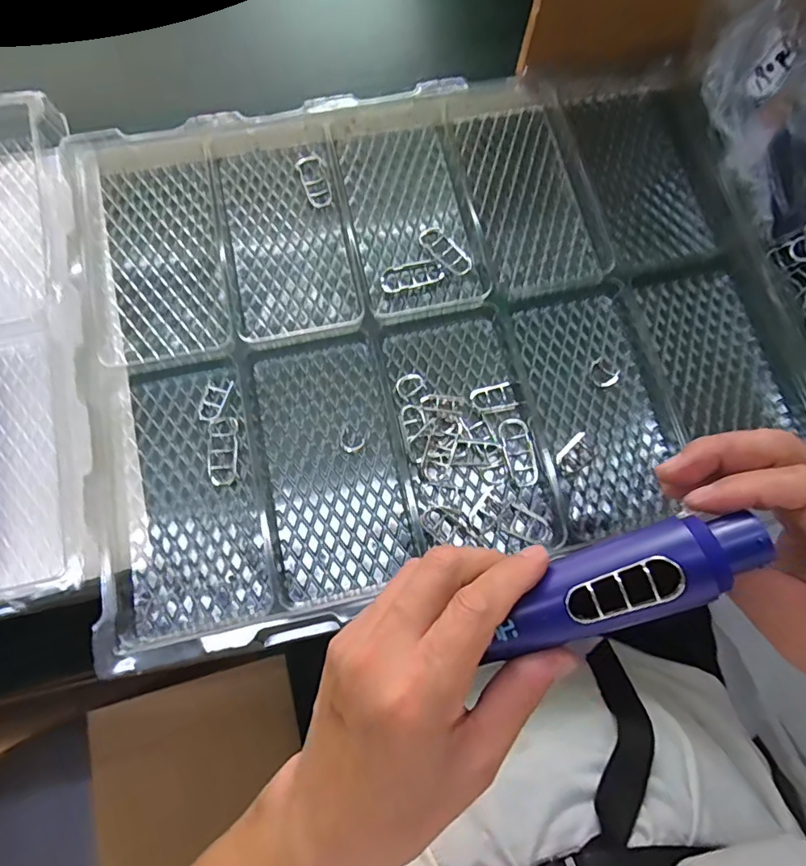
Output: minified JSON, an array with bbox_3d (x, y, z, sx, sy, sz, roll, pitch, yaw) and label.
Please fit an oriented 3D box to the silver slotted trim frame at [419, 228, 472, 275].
[{"bbox_3d":[0.037,-0.156,0.439,0.023,0.006,0.055,-43,79,-12],"label":"silver slotted trim frame"}]

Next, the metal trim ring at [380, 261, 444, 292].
[{"bbox_3d":[0.008,-0.133,0.433,0.053,0.005,0.020,-14,75,-5],"label":"metal trim ring"}]

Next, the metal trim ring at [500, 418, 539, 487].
[{"bbox_3d":[0.088,0.015,0.391,0.022,0.010,0.052,-10,75,-4],"label":"metal trim ring"}]

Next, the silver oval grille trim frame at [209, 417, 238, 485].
[{"bbox_3d":[-0.136,0.013,0.388,0.022,0.004,0.051,-4,74,-2],"label":"silver oval grille trim frame"}]

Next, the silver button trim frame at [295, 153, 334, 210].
[{"bbox_3d":[-0.078,-0.224,0.454,0.023,0.010,0.054,-17,75,-6],"label":"silver button trim frame"}]

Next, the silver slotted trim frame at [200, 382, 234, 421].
[{"bbox_3d":[-0.146,-0.025,0.399,0.019,0.004,0.035,13,74,3],"label":"silver slotted trim frame"}]

